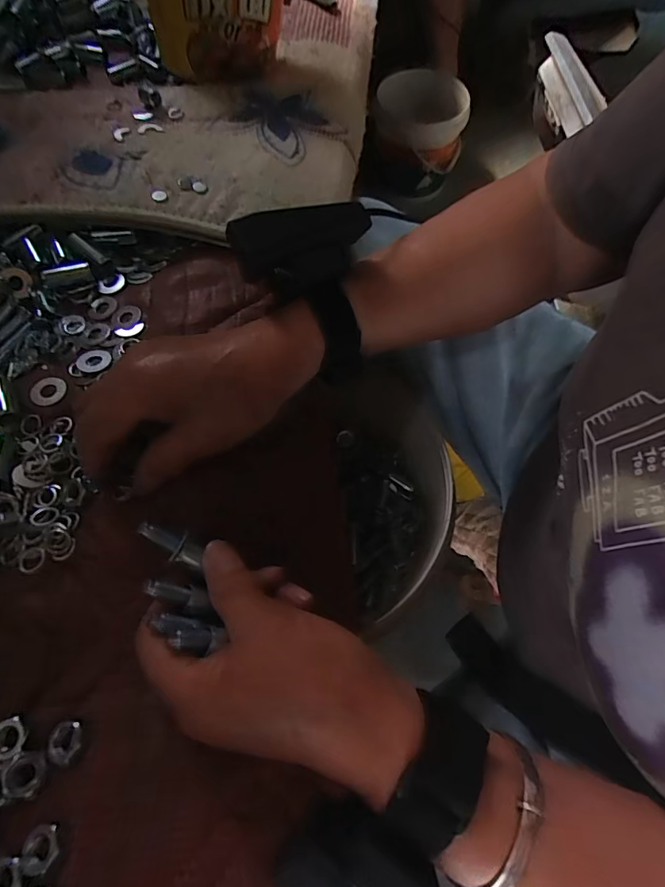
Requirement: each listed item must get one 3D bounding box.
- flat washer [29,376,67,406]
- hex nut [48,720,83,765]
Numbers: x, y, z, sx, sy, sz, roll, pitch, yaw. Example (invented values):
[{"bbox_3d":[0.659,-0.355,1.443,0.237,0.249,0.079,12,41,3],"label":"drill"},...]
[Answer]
[{"bbox_3d":[-0.182,-0.035,0.290,0.022,0.004,0.023,0,64,0],"label":"flat washer"},{"bbox_3d":[-0.120,0.134,0.203,0.013,0.004,0.016,-18,65,-8],"label":"hex nut"}]

